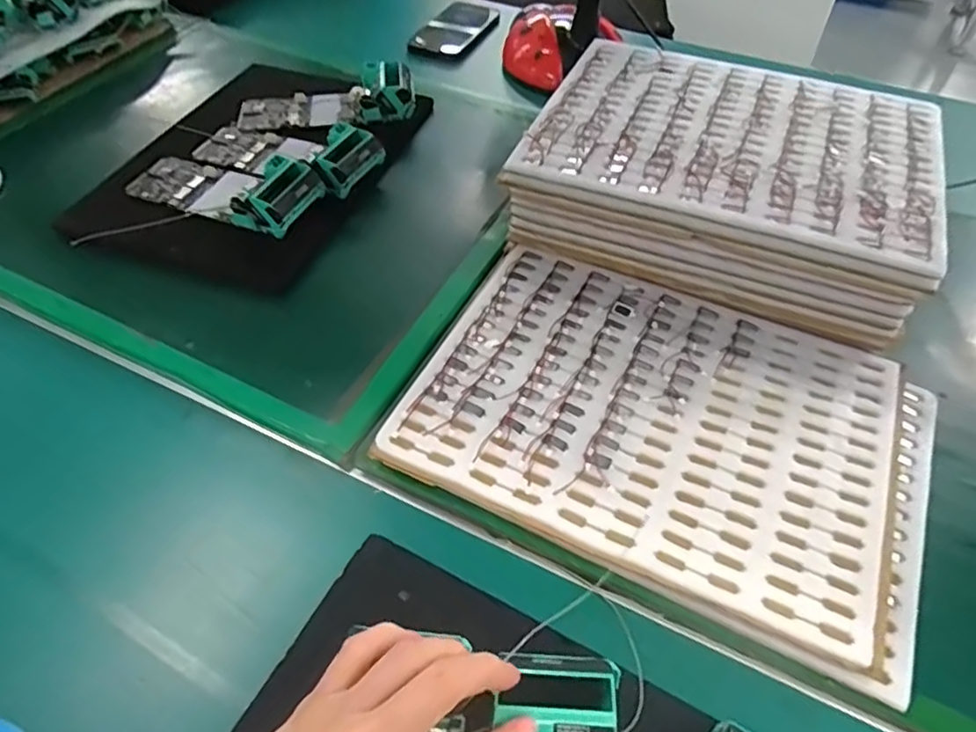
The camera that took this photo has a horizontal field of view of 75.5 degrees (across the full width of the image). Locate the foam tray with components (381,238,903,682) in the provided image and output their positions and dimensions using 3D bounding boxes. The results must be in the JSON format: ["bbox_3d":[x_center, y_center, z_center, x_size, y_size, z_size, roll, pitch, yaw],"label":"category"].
[{"bbox_3d":[0.116,0.030,0.452,0.316,0.020,0.237,20,54,16],"label":"foam tray with components"}]

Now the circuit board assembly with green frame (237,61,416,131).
[{"bbox_3d":[-0.179,-0.295,0.699,0.194,0.040,0.066,-11,52,-9],"label":"circuit board assembly with green frame"}]

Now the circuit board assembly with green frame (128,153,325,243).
[{"bbox_3d":[-0.250,-0.172,0.593,0.178,0.033,0.072,15,53,12],"label":"circuit board assembly with green frame"}]

